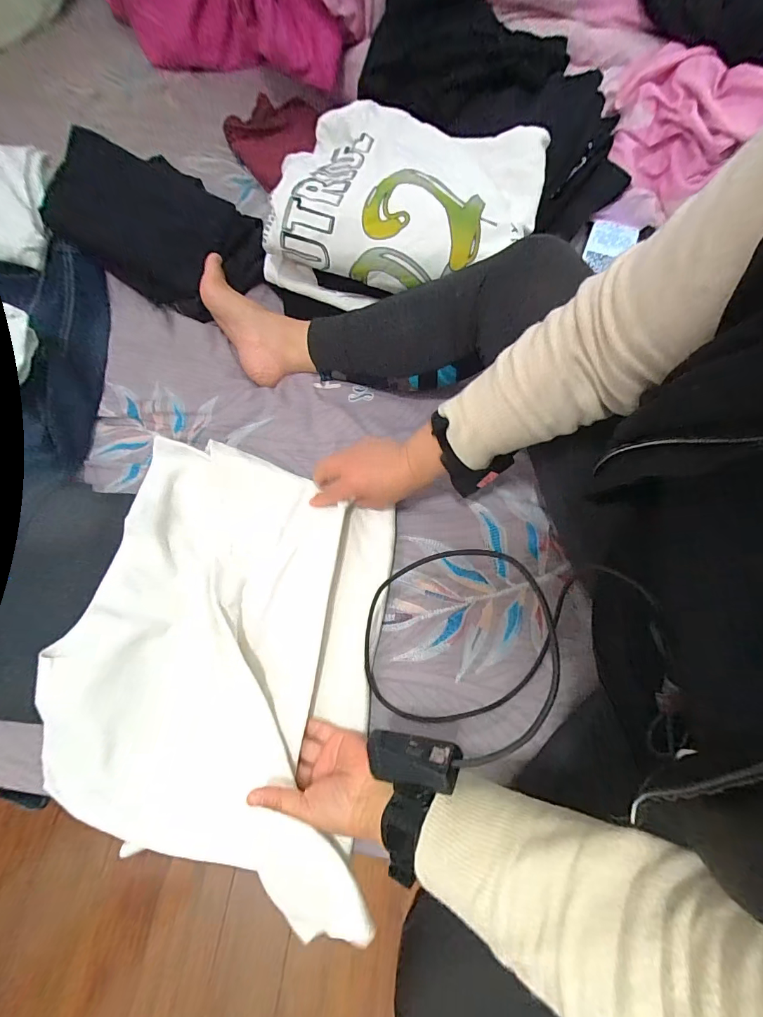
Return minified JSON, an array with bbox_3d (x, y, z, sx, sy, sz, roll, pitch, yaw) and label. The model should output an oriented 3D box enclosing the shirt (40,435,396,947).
[{"bbox_3d":[-0.158,0.152,0.438,0.308,0.064,0.450,6,70,2],"label":"shirt"}]

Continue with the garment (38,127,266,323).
[{"bbox_3d":[-0.320,-0.431,0.599,0.281,0.116,0.204,30,73,11],"label":"garment"}]

